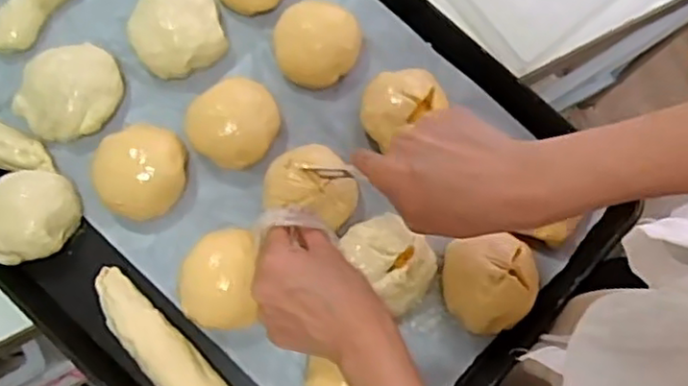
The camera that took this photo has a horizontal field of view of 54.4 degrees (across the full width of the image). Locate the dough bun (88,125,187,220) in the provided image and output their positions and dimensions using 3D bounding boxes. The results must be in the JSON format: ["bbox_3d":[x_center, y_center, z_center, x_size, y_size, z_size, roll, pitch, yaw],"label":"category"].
[{"bbox_3d":[-0.161,-0.017,0.538,0.070,0.032,0.072,0,79,-1],"label":"dough bun"}]

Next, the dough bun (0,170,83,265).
[{"bbox_3d":[-0.244,0.018,0.523,0.068,0.034,0.067,-11,79,-3],"label":"dough bun"}]

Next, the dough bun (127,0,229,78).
[{"bbox_3d":[-0.140,-0.136,0.564,0.074,0.035,0.069,0,79,-1],"label":"dough bun"}]

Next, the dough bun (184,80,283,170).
[{"bbox_3d":[-0.085,-0.056,0.541,0.067,0.038,0.074,32,80,5],"label":"dough bun"}]

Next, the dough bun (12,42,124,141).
[{"bbox_3d":[-0.222,-0.080,0.539,0.080,0.034,0.067,-14,79,-3],"label":"dough bun"}]

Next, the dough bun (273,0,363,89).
[{"bbox_3d":[-0.022,-0.122,0.555,0.069,0.032,0.064,0,79,-1],"label":"dough bun"}]

